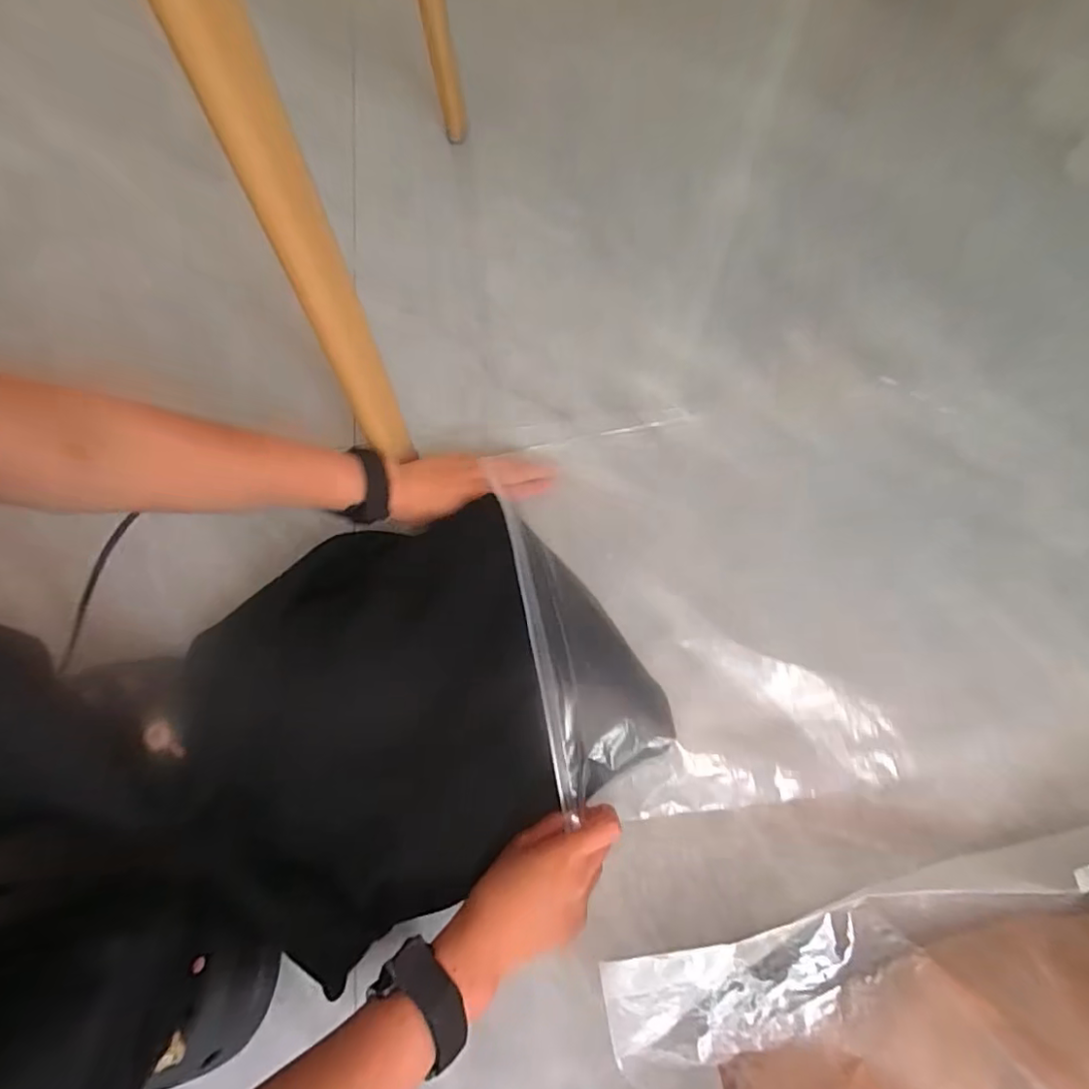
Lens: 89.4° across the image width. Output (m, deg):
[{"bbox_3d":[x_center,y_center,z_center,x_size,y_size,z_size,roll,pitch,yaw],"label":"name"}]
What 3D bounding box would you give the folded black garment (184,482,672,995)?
[{"bbox_3d":[-0.085,0.110,0.399,0.310,0.044,0.259,-32,73,-12],"label":"folded black garment"}]

